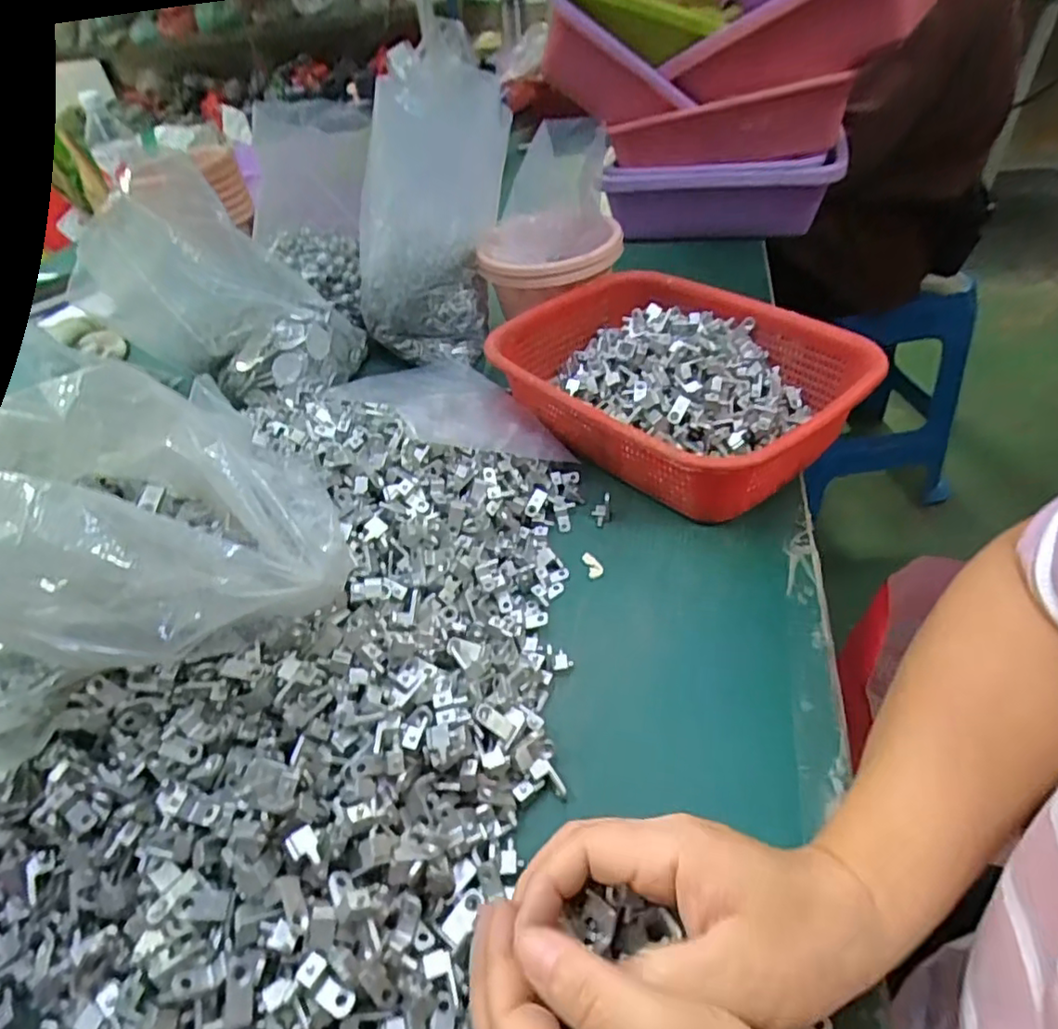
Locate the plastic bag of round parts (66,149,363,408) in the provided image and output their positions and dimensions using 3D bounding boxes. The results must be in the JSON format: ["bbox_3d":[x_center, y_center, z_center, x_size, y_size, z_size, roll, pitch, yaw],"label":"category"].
[{"bbox_3d":[-0.309,-0.222,0.599,0.238,0.182,0.118,12,47,19],"label":"plastic bag of round parts"}]

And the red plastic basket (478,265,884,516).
[{"bbox_3d":[0.109,-0.111,0.512,0.196,0.082,0.283,-33,49,-24],"label":"red plastic basket"}]

